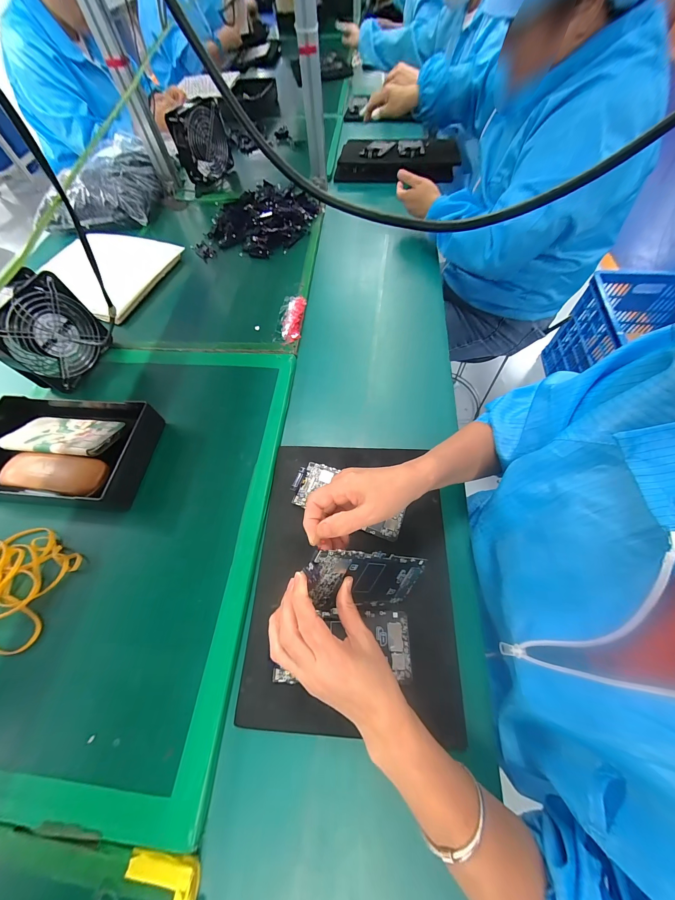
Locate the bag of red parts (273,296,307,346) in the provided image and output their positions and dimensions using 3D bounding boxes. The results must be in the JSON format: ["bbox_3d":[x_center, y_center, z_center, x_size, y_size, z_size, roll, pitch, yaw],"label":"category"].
[{"bbox_3d":[-0.098,-0.277,0.605,0.057,0.025,0.138,1,63,4],"label":"bag of red parts"}]

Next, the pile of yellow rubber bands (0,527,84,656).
[{"bbox_3d":[-0.436,0.173,0.397,0.164,0.015,0.123,27,67,16],"label":"pile of yellow rubber bands"}]

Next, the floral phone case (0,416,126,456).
[{"bbox_3d":[-0.432,-0.026,0.470,0.158,0.010,0.083,4,40,1],"label":"floral phone case"}]

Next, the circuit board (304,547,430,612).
[{"bbox_3d":[0.030,0.142,0.318,0.071,0.151,0.007,-63,33,15],"label":"circuit board"}]

